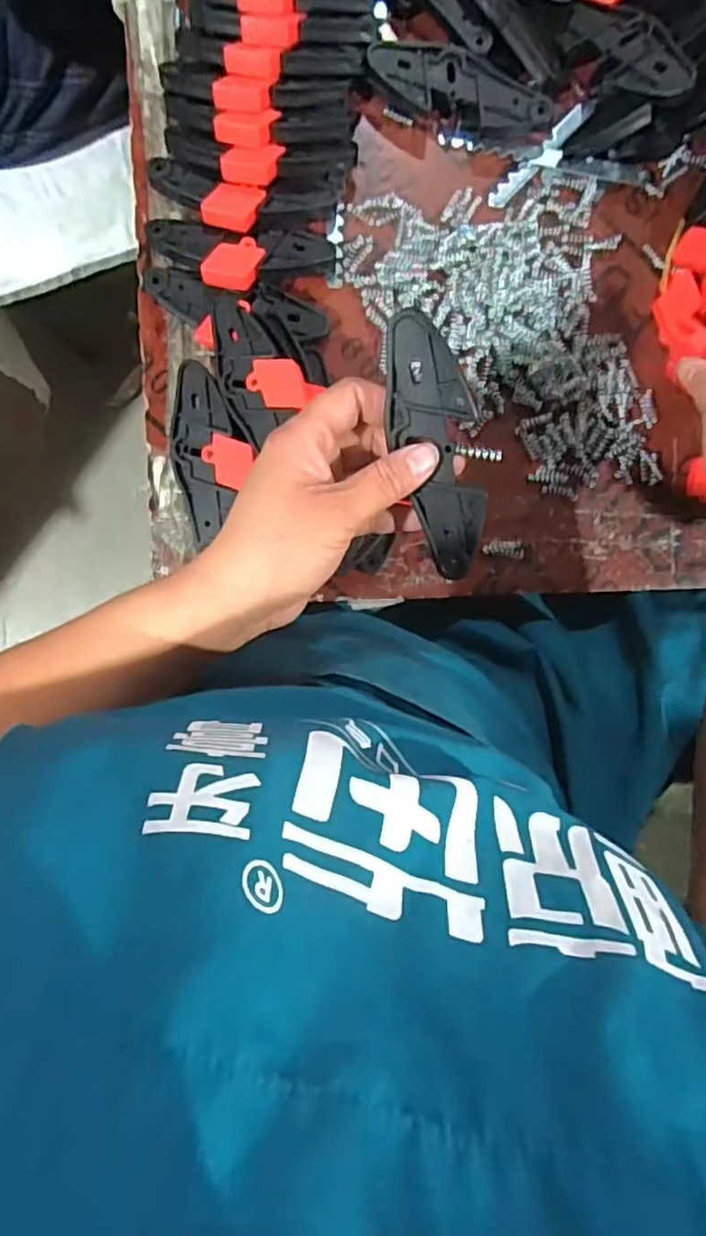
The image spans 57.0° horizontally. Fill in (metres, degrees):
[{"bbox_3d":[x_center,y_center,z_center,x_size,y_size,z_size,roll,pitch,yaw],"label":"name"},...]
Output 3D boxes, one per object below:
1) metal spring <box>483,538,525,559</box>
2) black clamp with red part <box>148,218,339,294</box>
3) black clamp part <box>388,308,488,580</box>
[{"bbox_3d":[0.108,-0.050,0.468,0.028,0.007,0.014,1,93,-3],"label":"metal spring"},{"bbox_3d":[-0.076,-0.246,0.445,0.123,0.021,0.044,2,93,-3],"label":"black clamp with red part"},{"bbox_3d":[0.041,-0.077,0.306,0.036,0.011,0.125,-15,117,-2],"label":"black clamp part"}]

